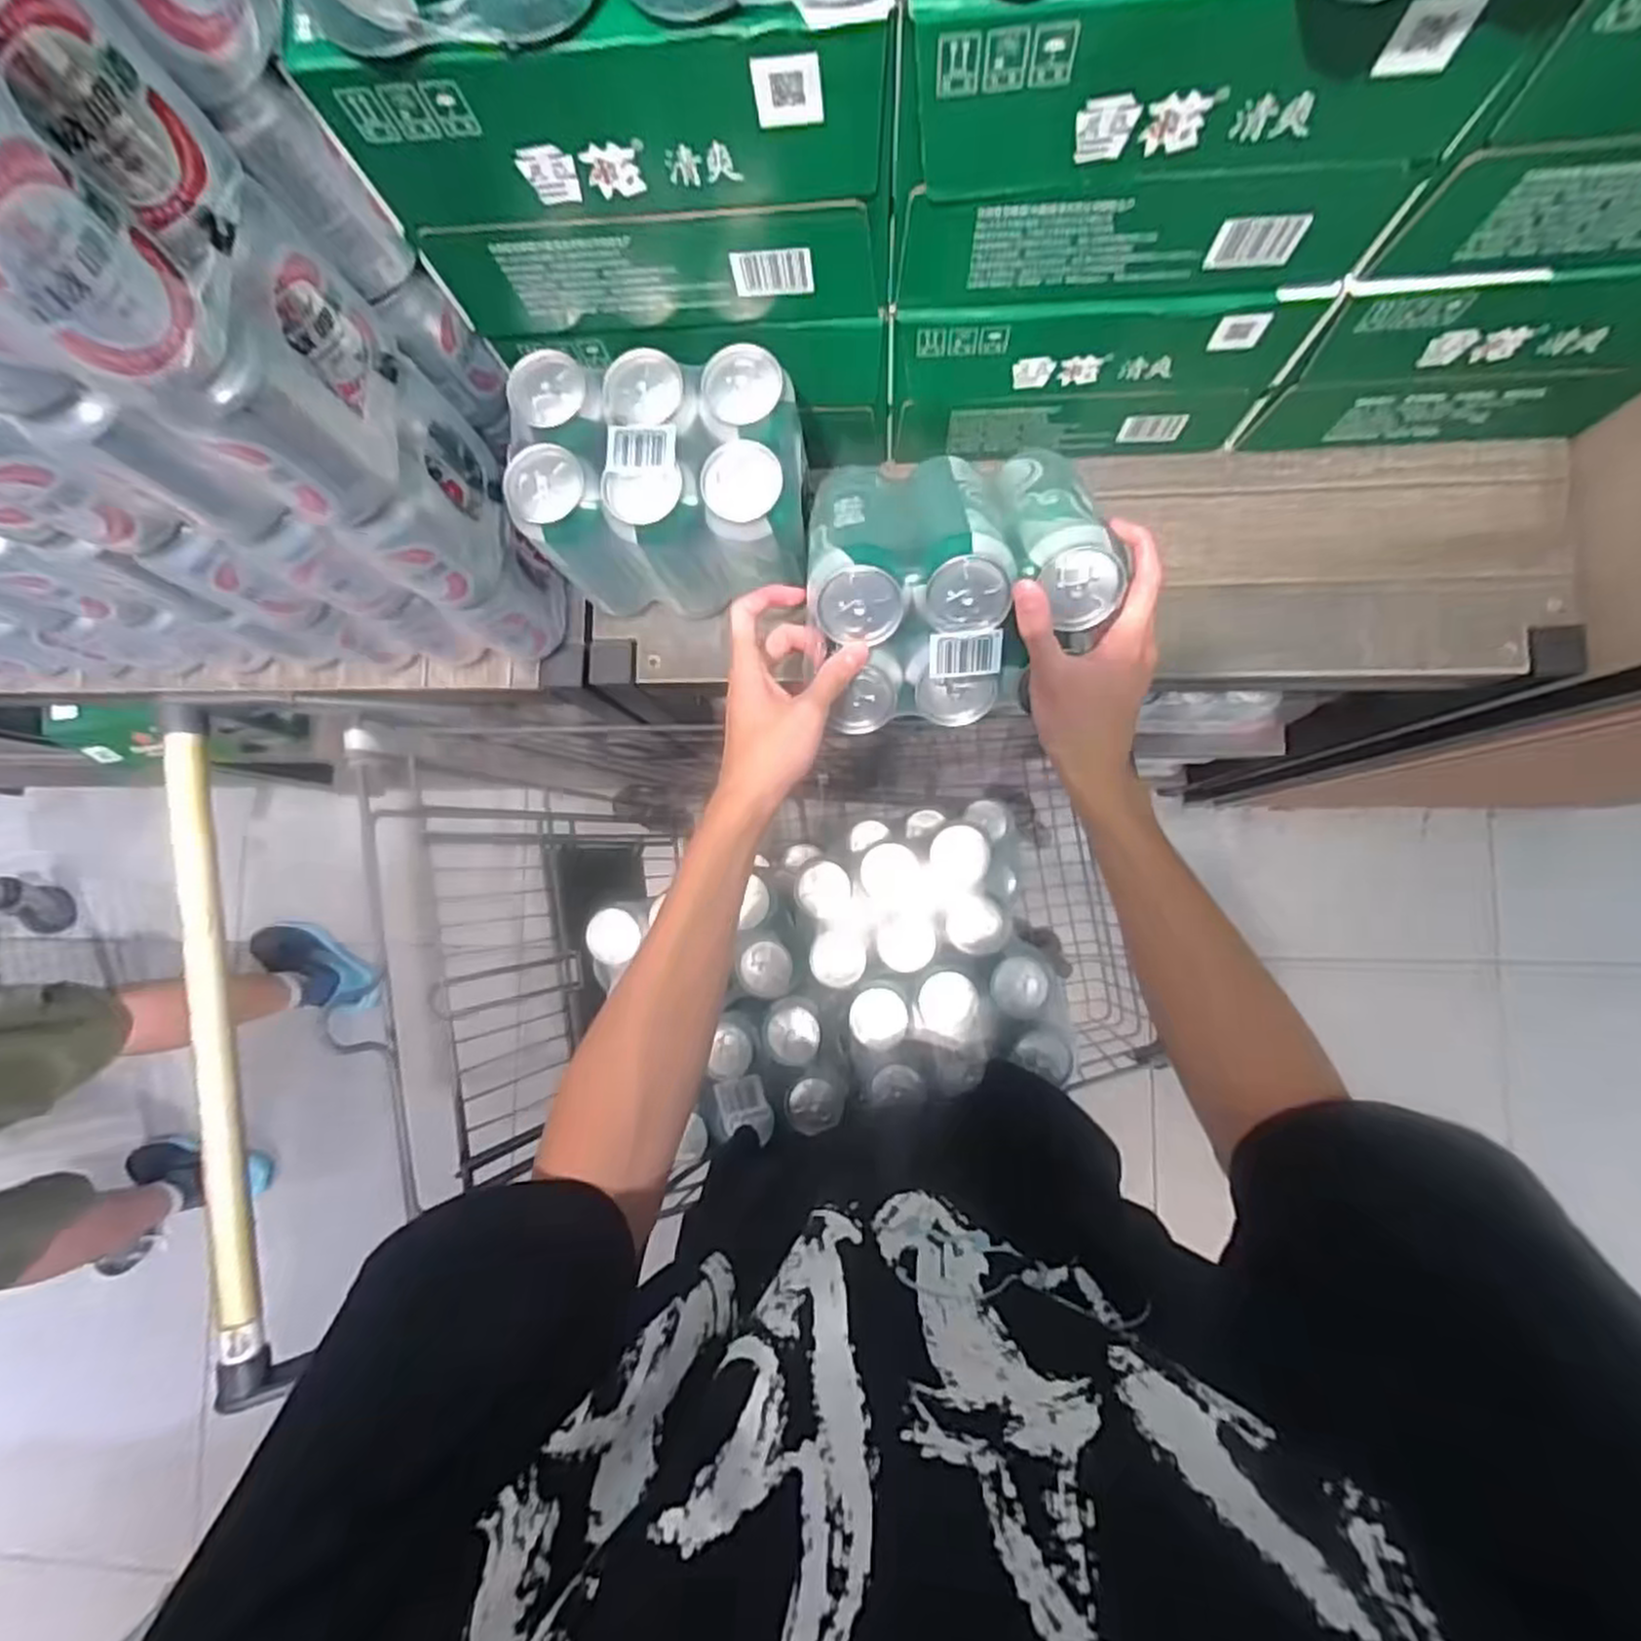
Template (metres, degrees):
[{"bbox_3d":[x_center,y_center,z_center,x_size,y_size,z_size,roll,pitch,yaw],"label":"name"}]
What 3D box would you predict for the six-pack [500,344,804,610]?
[{"bbox_3d":[-0.105,-0.237,0.569,0.188,0.147,0.124,1,86,4],"label":"six-pack"}]

